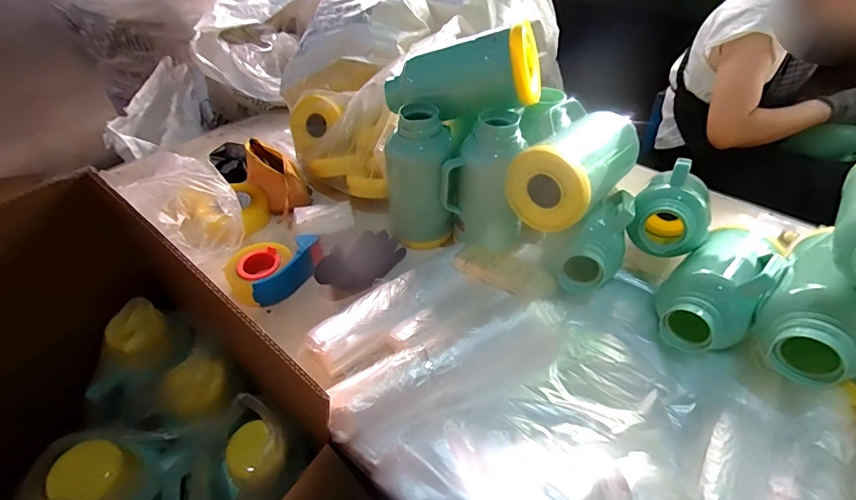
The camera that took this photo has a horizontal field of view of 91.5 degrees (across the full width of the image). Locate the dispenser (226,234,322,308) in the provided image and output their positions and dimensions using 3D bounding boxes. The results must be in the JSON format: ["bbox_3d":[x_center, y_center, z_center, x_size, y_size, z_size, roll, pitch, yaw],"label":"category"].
[{"bbox_3d":[-0.277,0.027,0.760,0.112,0.061,0.160,34,52,30],"label":"dispenser"}]

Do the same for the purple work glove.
[{"bbox_3d":[-0.121,0.017,0.798,0.103,0.038,0.181,27,49,25],"label":"purple work glove"}]

